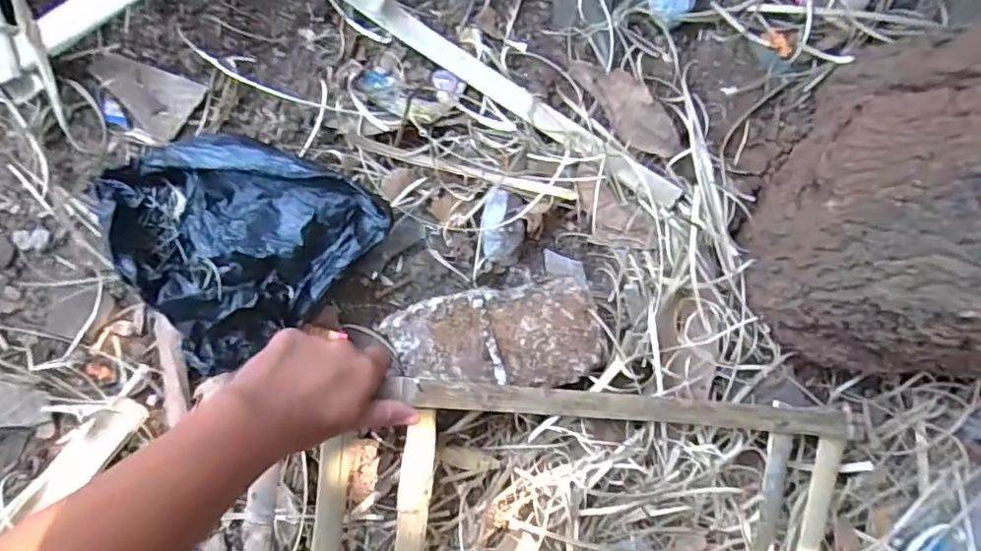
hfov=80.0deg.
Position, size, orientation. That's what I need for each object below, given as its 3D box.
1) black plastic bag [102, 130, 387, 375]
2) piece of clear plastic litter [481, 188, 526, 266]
[{"bbox_3d":[-0.198,-0.043,0.469,0.182,0.057,0.180,-38,90,-13],"label":"black plastic bag"},{"bbox_3d":[0.011,-0.043,0.507,0.036,0.028,0.062,0,82,-10],"label":"piece of clear plastic litter"}]

